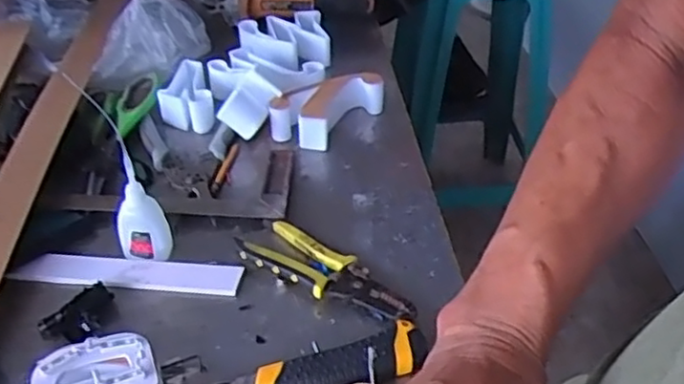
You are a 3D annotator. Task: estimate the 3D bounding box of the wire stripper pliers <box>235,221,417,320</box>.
[{"bbox_3d":[-0.011,0.069,0.597,0.162,0.026,0.055,22,46,28],"label":"wire stripper pliers"}]

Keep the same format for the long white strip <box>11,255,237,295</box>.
[{"bbox_3d":[-0.189,0.071,0.605,0.194,0.007,0.030,3,55,1],"label":"long white strip"}]

